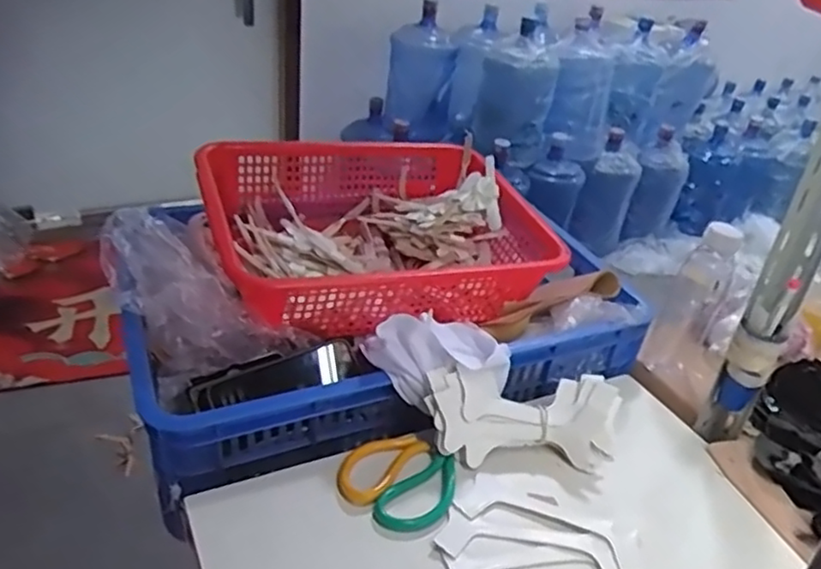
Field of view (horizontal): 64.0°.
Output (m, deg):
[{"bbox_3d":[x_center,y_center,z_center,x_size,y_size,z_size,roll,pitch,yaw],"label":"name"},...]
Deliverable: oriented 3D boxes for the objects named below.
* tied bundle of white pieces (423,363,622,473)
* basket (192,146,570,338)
[{"bbox_3d":[0.117,0.134,0.664,0.201,0.040,0.100,4,75,-12],"label":"tied bundle of white pieces"},{"bbox_3d":[-0.043,-0.074,0.859,0.406,0.123,0.310,-8,35,-22],"label":"basket"}]

